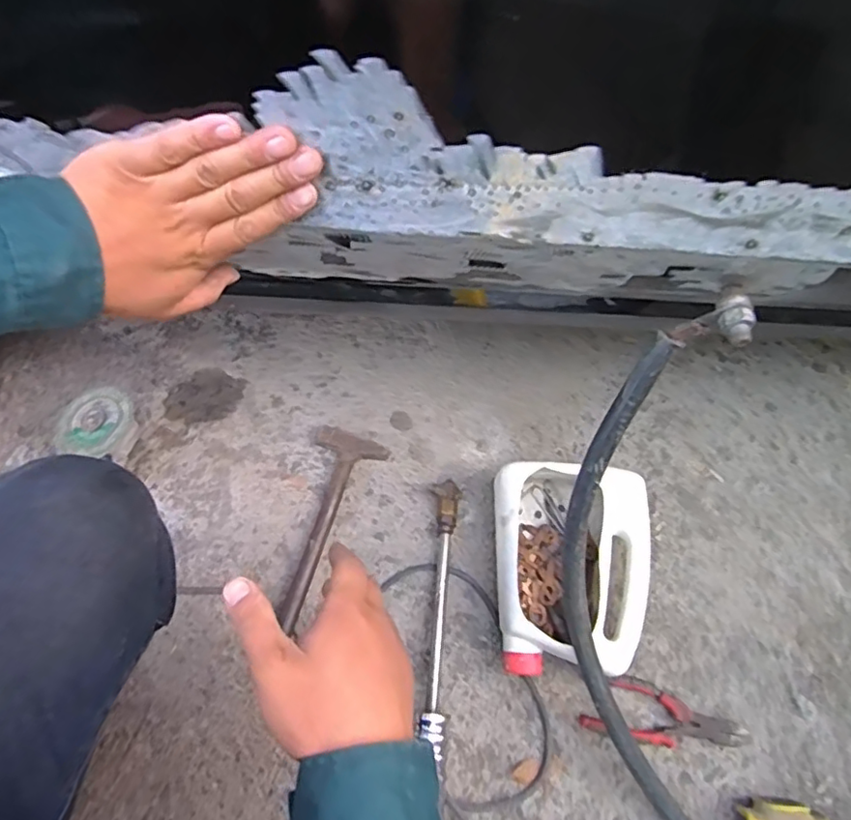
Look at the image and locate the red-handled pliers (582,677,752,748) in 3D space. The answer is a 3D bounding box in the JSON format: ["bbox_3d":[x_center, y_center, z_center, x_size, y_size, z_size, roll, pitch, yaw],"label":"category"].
[{"bbox_3d":[0.264,0.340,0.653,0.173,0.023,0.060,12,67,6],"label":"red-handled pliers"}]

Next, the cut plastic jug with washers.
[{"bbox_3d":[0.170,0.180,0.680,0.170,0.098,0.219,1,66,1],"label":"cut plastic jug with washers"}]

